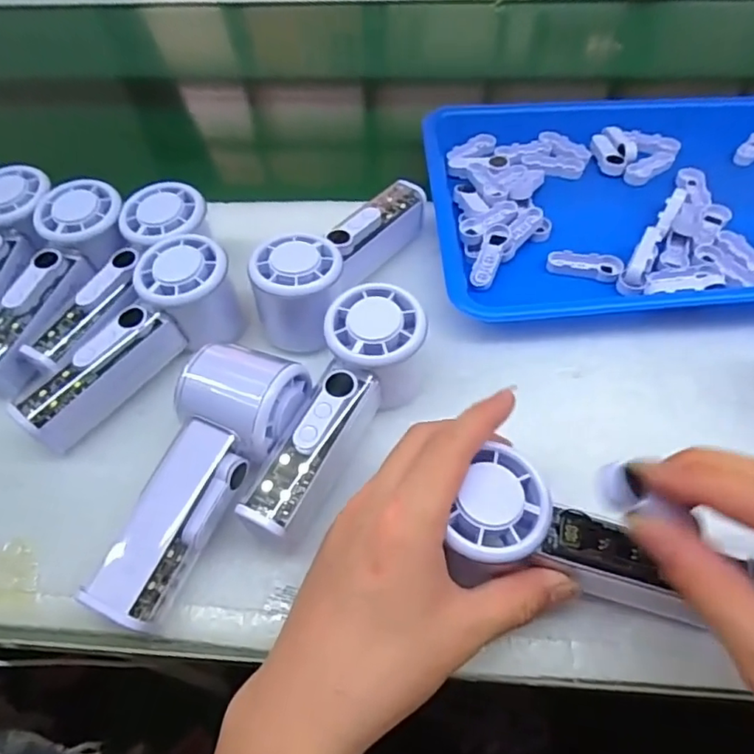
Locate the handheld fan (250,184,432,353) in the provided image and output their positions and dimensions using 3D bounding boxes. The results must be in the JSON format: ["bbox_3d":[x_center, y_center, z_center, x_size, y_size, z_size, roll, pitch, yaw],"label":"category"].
[{"bbox_3d":[-0.024,-0.089,0.385,0.054,0.049,0.154,28,61,20],"label":"handheld fan"}]

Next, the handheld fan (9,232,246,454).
[{"bbox_3d":[-0.148,-0.020,0.345,0.056,0.053,0.150,28,61,20],"label":"handheld fan"}]

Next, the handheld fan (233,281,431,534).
[{"bbox_3d":[-0.017,0.023,0.313,0.054,0.061,0.146,16,58,13],"label":"handheld fan"}]

